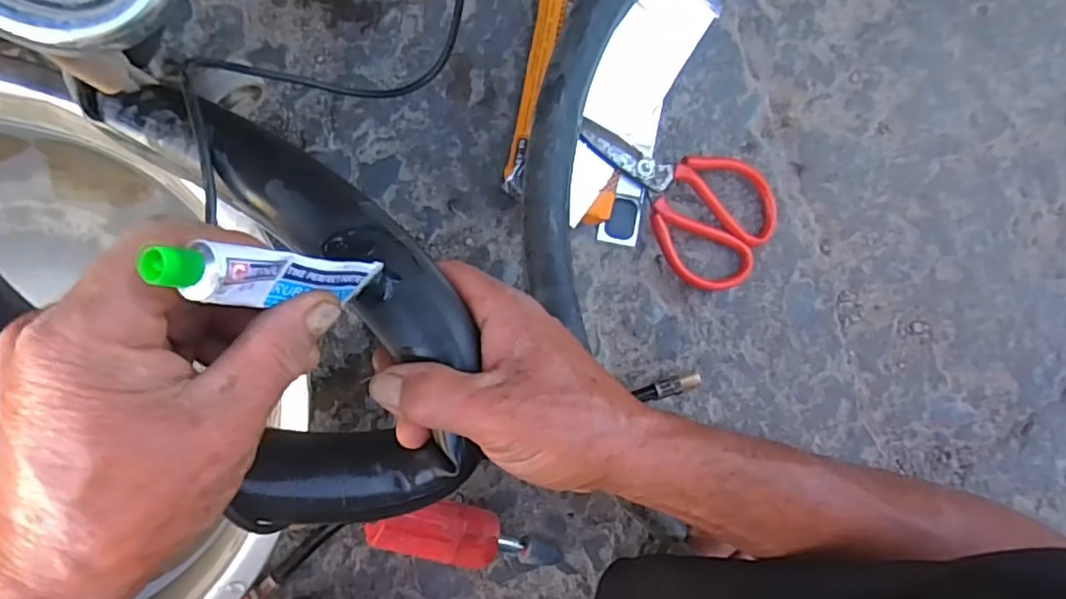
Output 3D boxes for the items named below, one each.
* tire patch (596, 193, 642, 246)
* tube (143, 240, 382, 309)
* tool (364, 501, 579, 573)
[{"bbox_3d":[0.069,-0.063,0.482,0.030,0.006,0.039,9,90,-7],"label":"tire patch"},{"bbox_3d":[-0.088,-0.007,0.218,0.013,0.098,0.018,3,91,20],"label":"tube"},{"bbox_3d":[-0.037,0.173,0.444,0.167,0.030,0.035,22,89,-29],"label":"tool"}]

